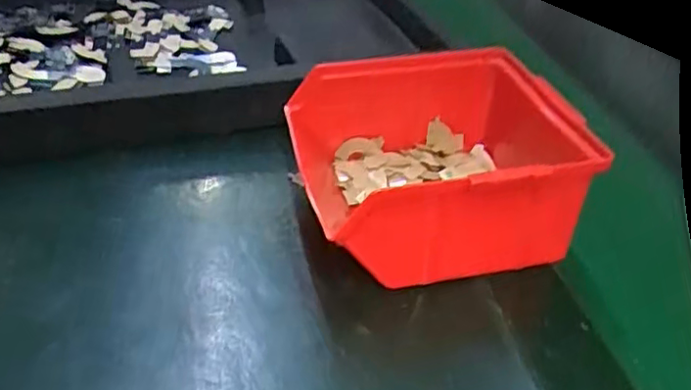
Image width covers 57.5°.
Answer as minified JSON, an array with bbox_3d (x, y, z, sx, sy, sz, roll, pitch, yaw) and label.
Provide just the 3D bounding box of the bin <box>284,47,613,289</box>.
[{"bbox_3d":[0.039,-0.016,0.324,0.117,0.070,0.122,-6,39,-13],"label":"bin"}]

